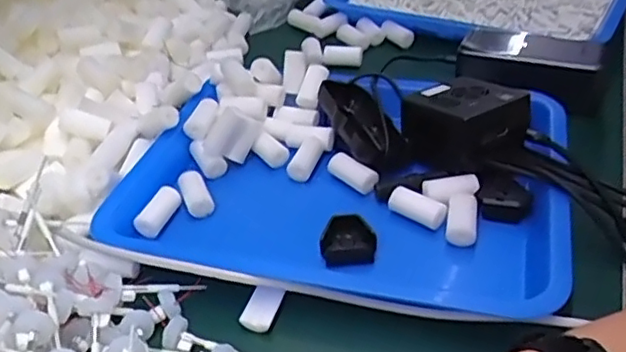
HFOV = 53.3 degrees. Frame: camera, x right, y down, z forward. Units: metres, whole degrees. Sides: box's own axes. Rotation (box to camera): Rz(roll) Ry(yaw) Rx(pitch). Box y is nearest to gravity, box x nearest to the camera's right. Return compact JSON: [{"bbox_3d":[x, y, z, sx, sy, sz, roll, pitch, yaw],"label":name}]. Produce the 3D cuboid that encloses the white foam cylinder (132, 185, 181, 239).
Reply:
[{"bbox_3d":[-0.119,0.027,0.483,0.017,0.016,0.043,13,41,21],"label":"white foam cylinder"}]

